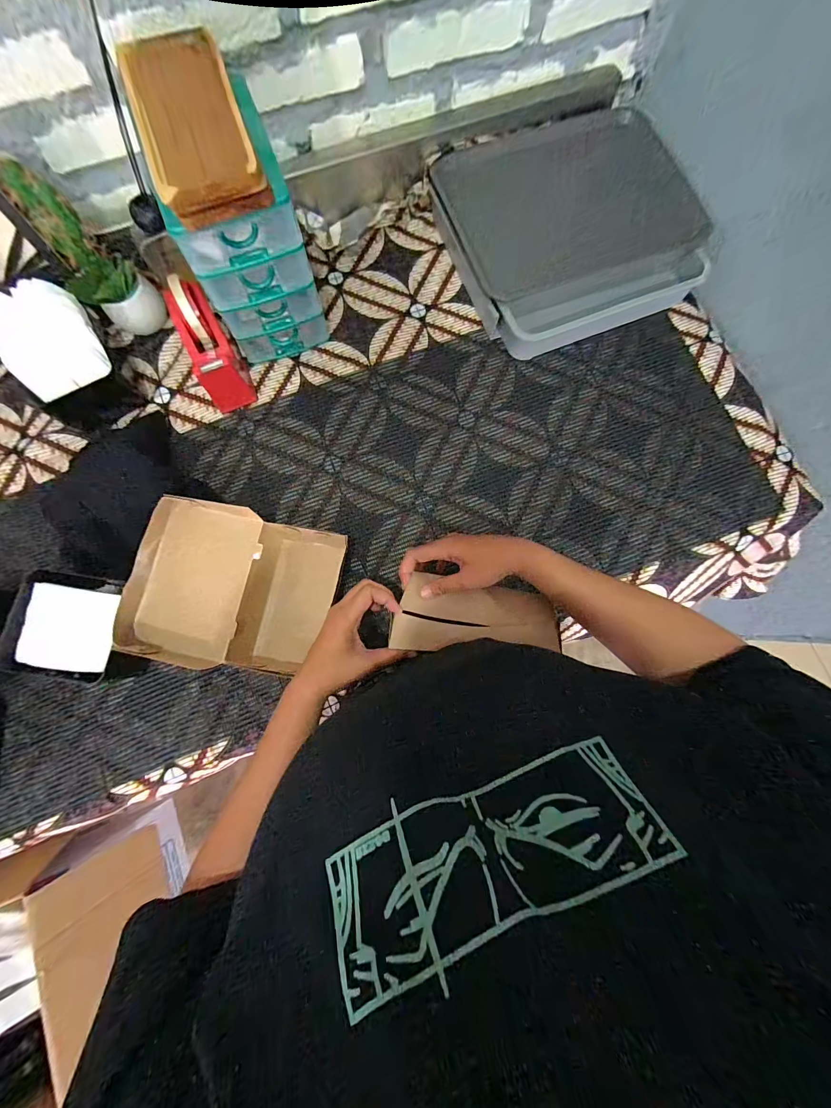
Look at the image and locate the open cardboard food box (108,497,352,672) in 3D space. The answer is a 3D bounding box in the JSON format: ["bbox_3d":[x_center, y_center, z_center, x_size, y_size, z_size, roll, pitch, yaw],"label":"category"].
[{"bbox_3d":[-0.220,0.045,0.466,0.202,0.091,0.192,16,78,4],"label":"open cardboard food box"}]

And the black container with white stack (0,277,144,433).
[{"bbox_3d":[-0.475,-0.264,0.515,0.117,0.119,0.133,-32,80,-6],"label":"black container with white stack"}]

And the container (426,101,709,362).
[{"bbox_3d":[0.238,-0.506,0.587,0.350,0.073,0.324,-20,78,-4],"label":"container"}]

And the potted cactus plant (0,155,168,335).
[{"bbox_3d":[-0.438,-0.393,0.501,0.072,0.191,0.081,38,81,8],"label":"potted cactus plant"}]

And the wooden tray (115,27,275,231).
[{"bbox_3d":[-0.224,-0.430,0.381,0.098,0.046,0.183,-21,80,-5],"label":"wooden tray"}]

